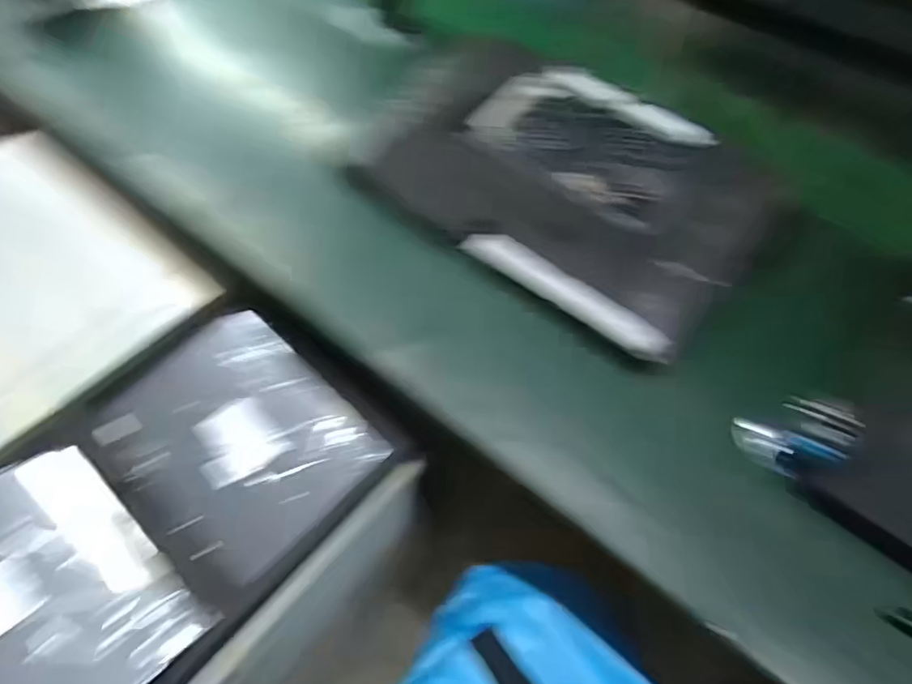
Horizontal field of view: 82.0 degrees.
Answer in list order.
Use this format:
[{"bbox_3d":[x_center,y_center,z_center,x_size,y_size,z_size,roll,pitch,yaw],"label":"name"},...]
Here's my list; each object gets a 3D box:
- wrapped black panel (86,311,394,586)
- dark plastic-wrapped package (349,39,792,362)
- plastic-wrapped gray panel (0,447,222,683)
[{"bbox_3d":[-0.223,0.093,0.525,0.261,0.023,0.198,39,68,19],"label":"wrapped black panel"},{"bbox_3d":[0.095,-0.174,0.520,0.382,0.030,0.255,35,67,18],"label":"dark plastic-wrapped package"},{"bbox_3d":[-0.344,0.212,0.421,0.242,0.028,0.182,37,52,20],"label":"plastic-wrapped gray panel"}]

